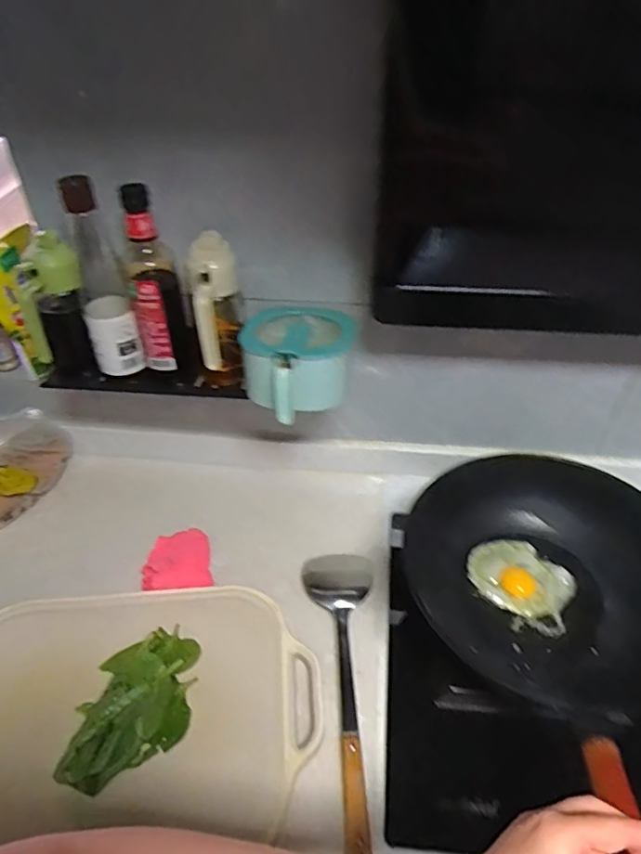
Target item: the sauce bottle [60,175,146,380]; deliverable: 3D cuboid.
[{"bbox_3d":[-0.275,-0.176,0.701,0.060,0.234,0.064,-18,45,-18],"label":"sauce bottle"}]

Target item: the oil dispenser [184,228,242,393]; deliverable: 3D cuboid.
[{"bbox_3d":[-0.132,-0.130,0.720,0.073,0.188,0.087,-8,43,-7],"label":"oil dispenser"}]

